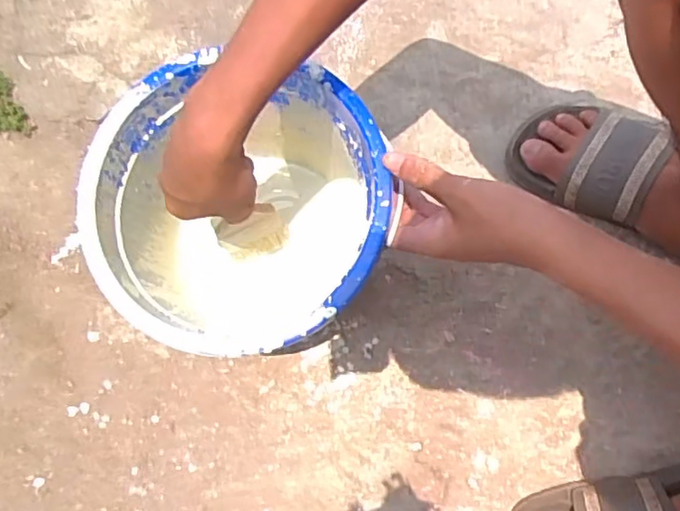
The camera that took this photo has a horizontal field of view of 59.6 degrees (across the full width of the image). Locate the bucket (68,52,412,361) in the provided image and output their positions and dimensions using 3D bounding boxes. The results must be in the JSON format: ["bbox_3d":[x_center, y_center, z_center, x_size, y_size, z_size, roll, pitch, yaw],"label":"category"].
[{"bbox_3d":[-0.075,-0.032,0.521,0.218,0.192,0.207,0,80,1],"label":"bucket"}]

